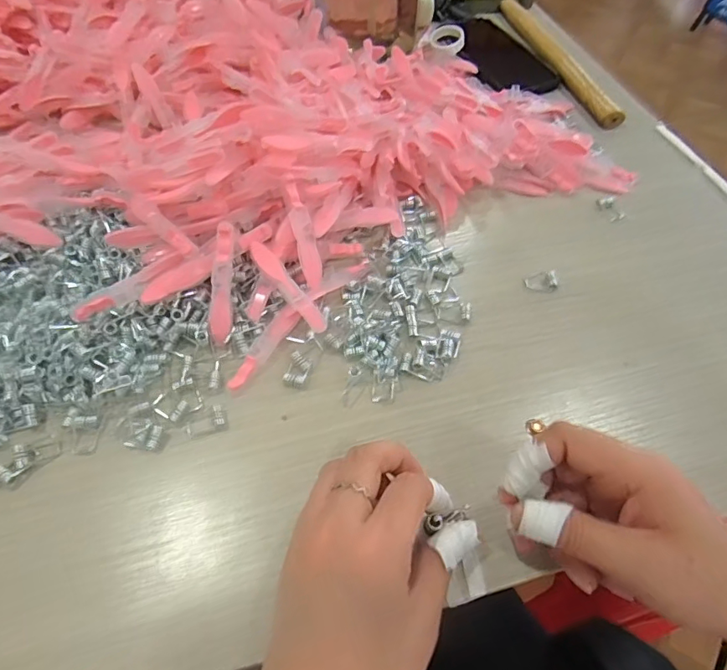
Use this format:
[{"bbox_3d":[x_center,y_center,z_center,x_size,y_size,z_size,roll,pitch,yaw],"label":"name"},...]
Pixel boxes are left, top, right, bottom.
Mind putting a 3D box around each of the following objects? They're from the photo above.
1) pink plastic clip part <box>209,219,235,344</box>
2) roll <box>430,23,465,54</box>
[{"bbox_3d":[-0.092,-0.033,0.325,0.012,0.007,0.076,7,100,6],"label":"pink plastic clip part"},{"bbox_3d":[0.092,-0.324,0.549,0.037,0.012,0.041,5,56,3],"label":"roll"}]

